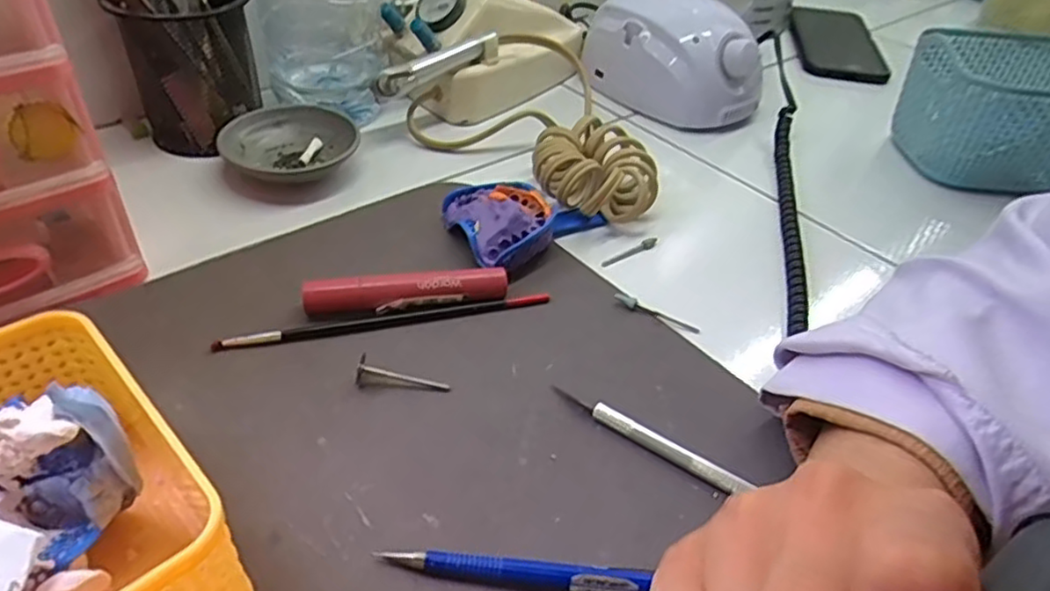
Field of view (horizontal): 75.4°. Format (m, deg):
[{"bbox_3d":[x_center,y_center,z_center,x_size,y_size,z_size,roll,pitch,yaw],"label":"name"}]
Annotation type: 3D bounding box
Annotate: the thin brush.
[{"bbox_3d":[-0.070,0.013,0.355,0.171,0.005,0.010,-8,42,-16],"label":"thin brush"}]

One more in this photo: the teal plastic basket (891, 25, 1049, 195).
[{"bbox_3d":[0.394,-0.138,0.514,0.193,0.085,0.110,1,41,-5],"label":"teal plastic basket"}]

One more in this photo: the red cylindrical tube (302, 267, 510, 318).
[{"bbox_3d":[-0.062,-0.001,0.361,0.106,0.017,0.014,-4,41,-11],"label":"red cylindrical tube"}]

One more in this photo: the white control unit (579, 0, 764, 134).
[{"bbox_3d":[0.128,-0.204,0.575,0.087,0.079,0.141,-26,50,-32],"label":"white control unit"}]

